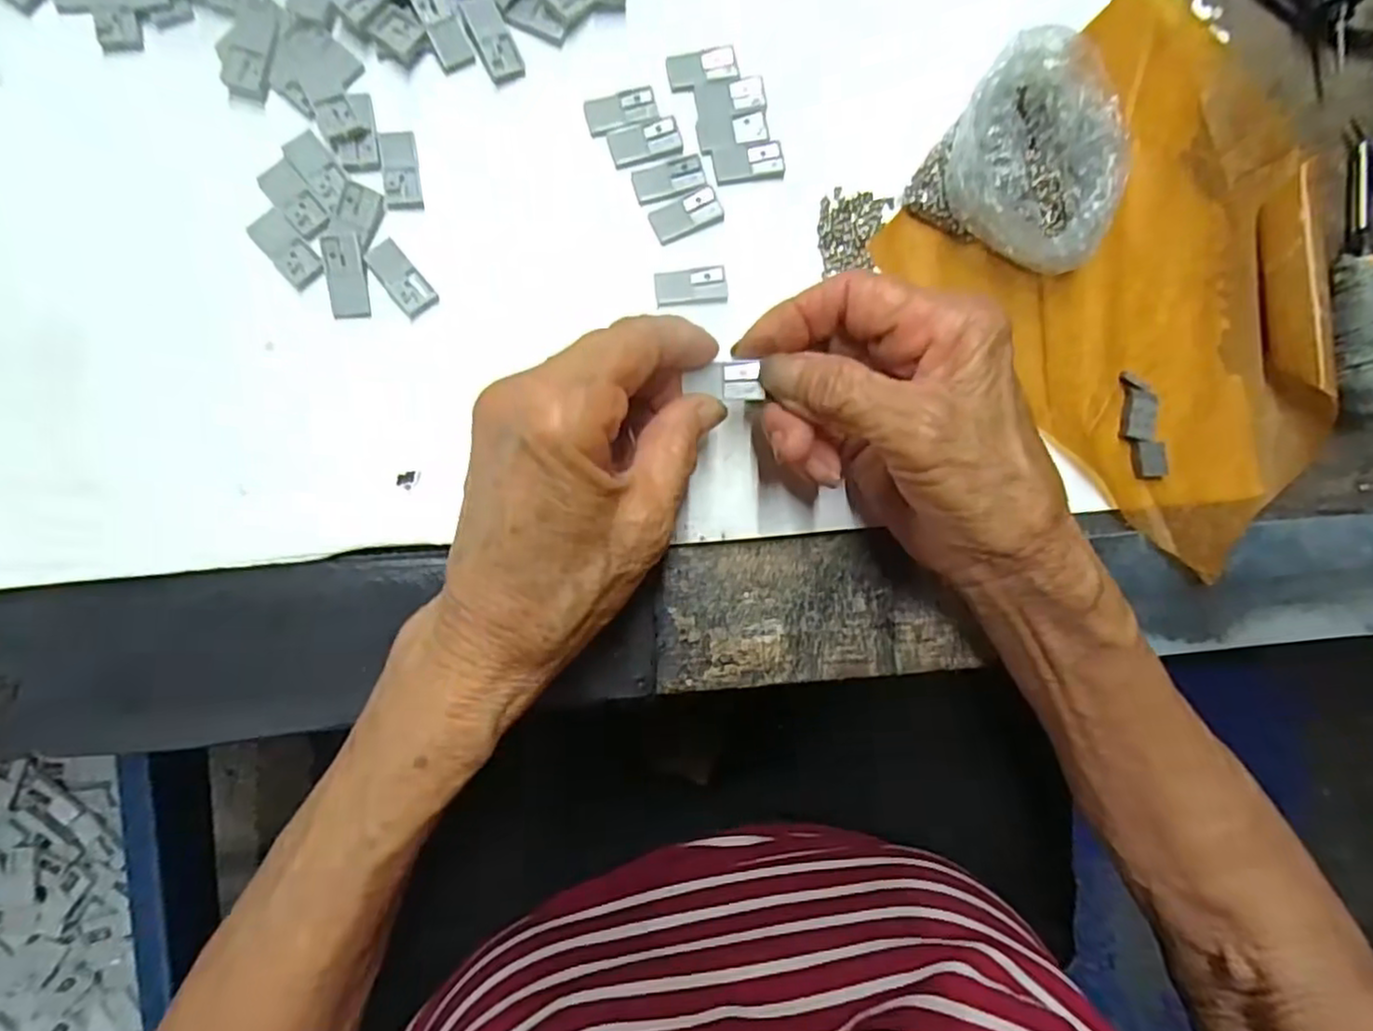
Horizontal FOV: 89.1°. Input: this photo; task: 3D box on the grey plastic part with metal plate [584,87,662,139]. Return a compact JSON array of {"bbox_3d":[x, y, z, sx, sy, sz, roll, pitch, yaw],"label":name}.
[{"bbox_3d":[-0.025,-0.157,0.269,0.028,0.004,0.014,-18,89,-9],"label":"grey plastic part with metal plate"}]

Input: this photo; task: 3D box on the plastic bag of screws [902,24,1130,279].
[{"bbox_3d":[0.135,-0.135,0.272,0.076,0.042,0.070,40,82,-4],"label":"plastic bag of screws"}]

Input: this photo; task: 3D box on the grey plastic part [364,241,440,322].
[{"bbox_3d":[-0.103,-0.086,0.252,0.013,0.004,0.028,-40,93,-9],"label":"grey plastic part"}]

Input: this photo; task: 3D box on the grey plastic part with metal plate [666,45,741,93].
[{"bbox_3d":[0.007,-0.177,0.275,0.028,0.004,0.015,-14,89,-9],"label":"grey plastic part with metal plate"}]

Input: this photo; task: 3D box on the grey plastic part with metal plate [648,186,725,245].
[{"bbox_3d":[0.001,-0.117,0.270,0.029,0.004,0.014,-27,91,-9],"label":"grey plastic part with metal plate"}]

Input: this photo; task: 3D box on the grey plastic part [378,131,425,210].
[{"bbox_3d":[-0.105,-0.127,0.255,0.013,0.004,0.030,-9,88,-9],"label":"grey plastic part"}]

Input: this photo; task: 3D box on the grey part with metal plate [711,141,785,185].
[{"bbox_3d":[0.025,-0.140,0.276,0.028,0.004,0.014,-12,88,-9],"label":"grey part with metal plate"}]

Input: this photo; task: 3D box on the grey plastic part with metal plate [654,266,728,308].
[{"bbox_3d":[0.002,-0.089,0.268,0.027,0.004,0.014,-8,88,-9],"label":"grey plastic part with metal plate"}]

